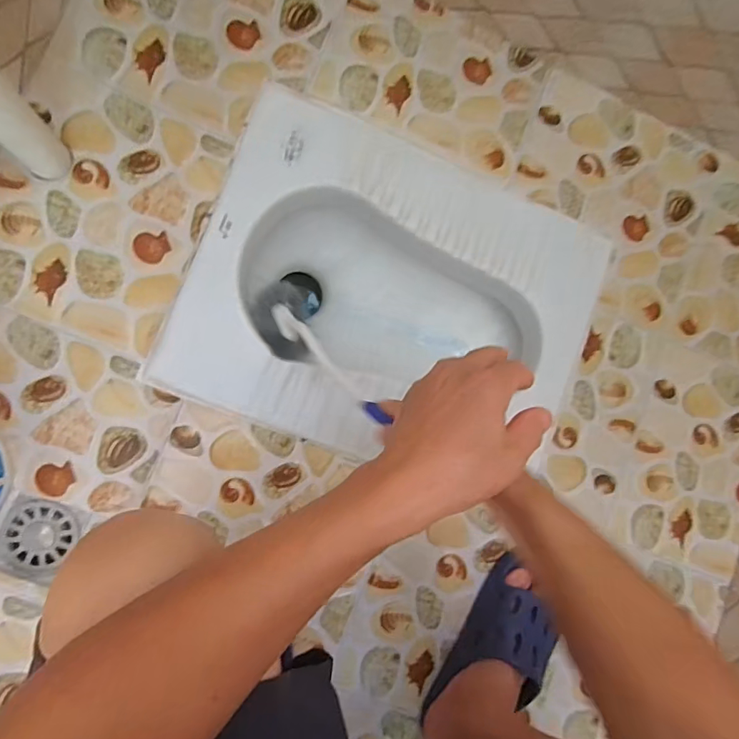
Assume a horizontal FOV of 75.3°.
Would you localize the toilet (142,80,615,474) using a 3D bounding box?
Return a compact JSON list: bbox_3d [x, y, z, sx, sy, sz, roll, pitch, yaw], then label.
[{"bbox_3d":[0.028,-0.087,0.726,0.522,0.184,0.409,21,85,-9],"label":"toilet"}]

